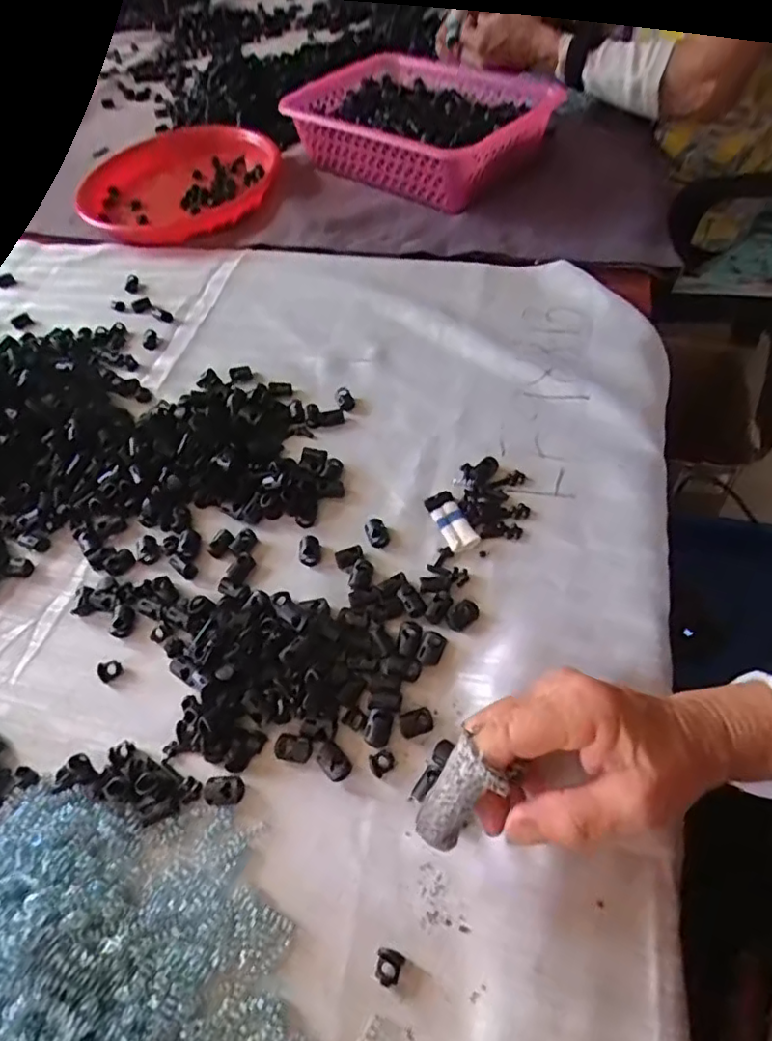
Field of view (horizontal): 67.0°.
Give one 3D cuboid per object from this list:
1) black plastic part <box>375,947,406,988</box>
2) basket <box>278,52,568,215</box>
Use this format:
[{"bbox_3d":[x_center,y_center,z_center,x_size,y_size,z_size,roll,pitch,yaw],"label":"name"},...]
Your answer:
[{"bbox_3d":[0.001,0.204,0.267,0.013,0.005,0.013,21,60,19],"label":"black plastic part"},{"bbox_3d":[0.029,-0.424,0.627,0.270,0.065,0.143,36,66,26],"label":"basket"}]

